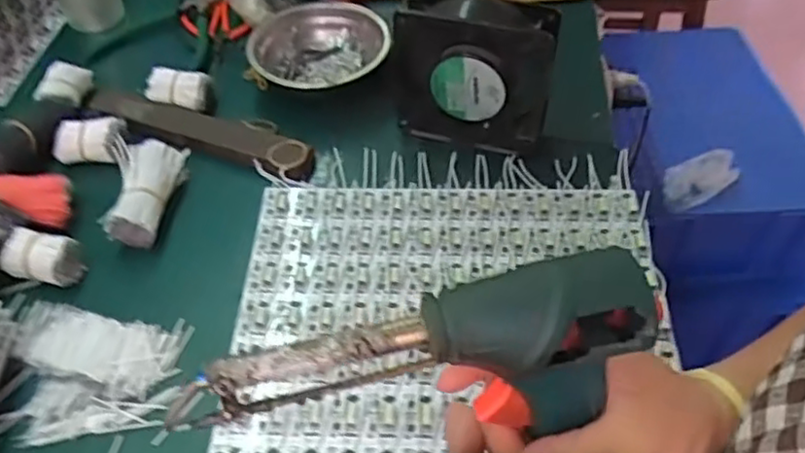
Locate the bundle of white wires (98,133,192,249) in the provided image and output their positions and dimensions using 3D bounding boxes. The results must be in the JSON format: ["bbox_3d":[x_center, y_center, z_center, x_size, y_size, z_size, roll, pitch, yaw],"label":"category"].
[{"bbox_3d":[-0.197,-0.028,0.514,0.048,0.036,0.092,0,50,-1],"label":"bundle of white wires"}]

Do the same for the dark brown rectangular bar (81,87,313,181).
[{"bbox_3d":[-0.177,-0.083,0.575,0.223,0.018,0.040,16,52,15],"label":"dark brown rectangular bar"}]

